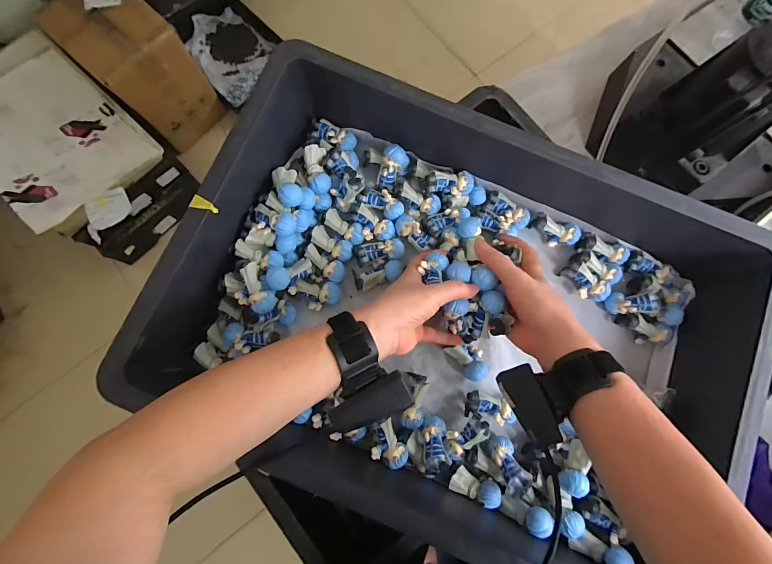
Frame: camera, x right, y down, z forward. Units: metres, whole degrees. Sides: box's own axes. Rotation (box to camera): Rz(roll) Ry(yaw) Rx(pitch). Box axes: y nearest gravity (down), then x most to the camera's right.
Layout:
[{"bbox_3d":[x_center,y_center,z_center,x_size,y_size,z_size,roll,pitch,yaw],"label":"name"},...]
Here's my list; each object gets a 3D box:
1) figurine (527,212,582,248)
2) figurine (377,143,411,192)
[{"bbox_3d":[0.224,-0.069,0.475,0.064,0.030,0.031,23,79,5],"label":"figurine"},{"bbox_3d":[0.009,-0.148,0.449,0.030,0.025,0.045,25,80,5],"label":"figurine"}]

